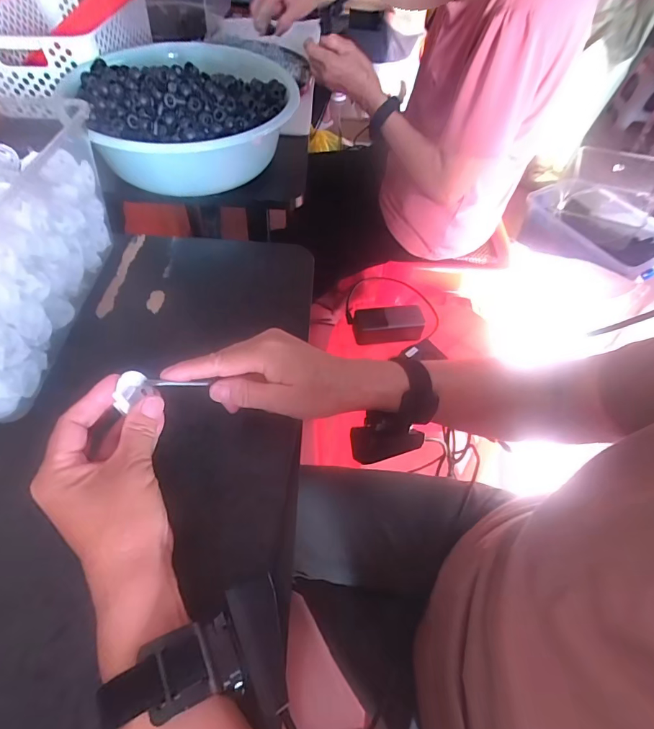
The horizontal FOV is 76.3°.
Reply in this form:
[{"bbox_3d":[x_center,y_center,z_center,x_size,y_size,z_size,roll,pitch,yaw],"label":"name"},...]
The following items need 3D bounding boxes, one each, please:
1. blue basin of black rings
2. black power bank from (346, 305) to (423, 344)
[{"bbox_3d":[-0.183,-0.345,0.562,0.281,0.102,0.295,3,53,-4],"label":"blue basin of black rings"},{"bbox_3d":[0.113,-0.075,0.778,0.134,0.047,0.049,-4,53,-9],"label":"black power bank"}]

